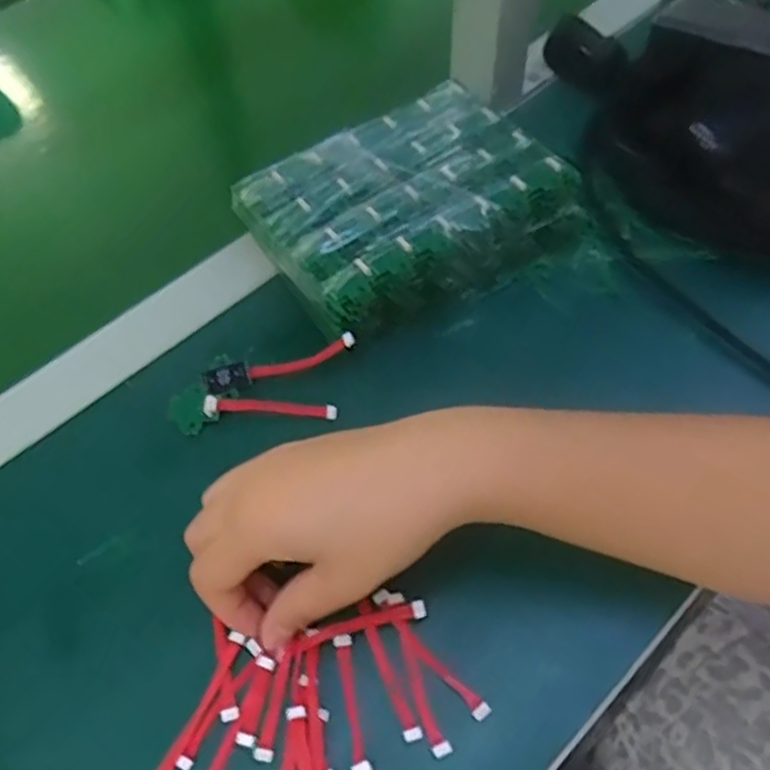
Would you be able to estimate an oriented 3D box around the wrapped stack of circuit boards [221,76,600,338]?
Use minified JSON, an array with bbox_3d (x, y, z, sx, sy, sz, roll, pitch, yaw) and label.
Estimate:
[{"bbox_3d":[0.013,-0.110,0.450,0.181,0.046,0.128,-30,61,-16],"label":"wrapped stack of circuit boards"}]

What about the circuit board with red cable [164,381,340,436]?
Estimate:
[{"bbox_3d":[-0.075,0.013,0.407,0.093,0.005,0.030,1,58,2],"label":"circuit board with red cable"}]

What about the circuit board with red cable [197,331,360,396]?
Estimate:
[{"bbox_3d":[-0.060,-0.012,0.415,0.091,0.008,0.016,-15,58,9],"label":"circuit board with red cable"}]

